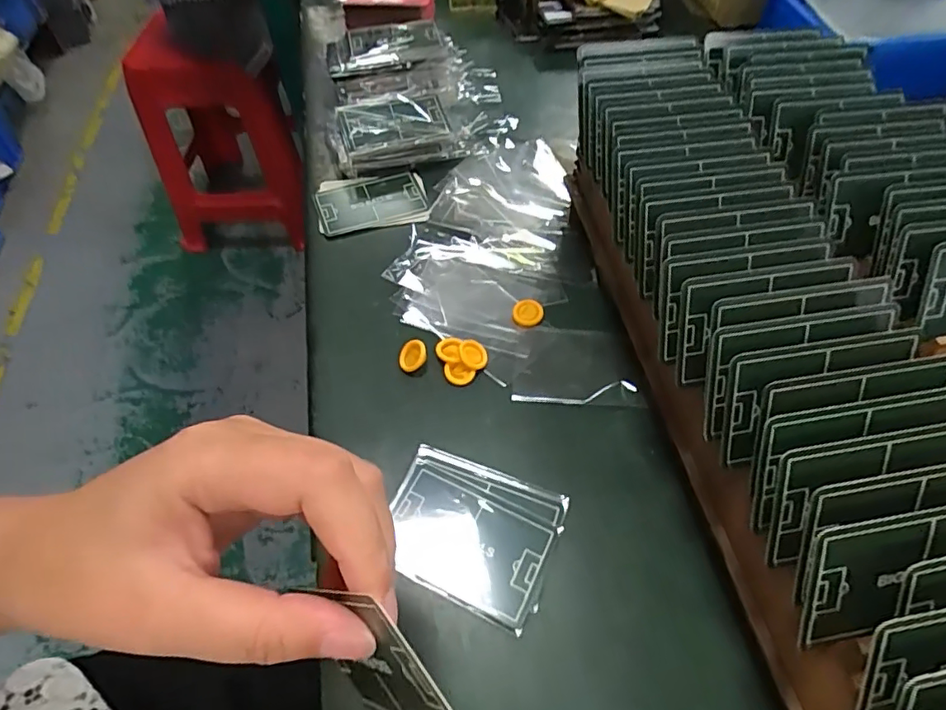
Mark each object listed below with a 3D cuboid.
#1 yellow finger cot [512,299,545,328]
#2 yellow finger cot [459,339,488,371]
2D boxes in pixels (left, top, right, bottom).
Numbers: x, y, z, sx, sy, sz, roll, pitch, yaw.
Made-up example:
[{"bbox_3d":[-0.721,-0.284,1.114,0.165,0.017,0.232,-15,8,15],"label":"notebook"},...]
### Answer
[{"bbox_3d":[0.038,-0.029,0.371,0.020,0.005,0.021,10,56,8],"label":"yellow finger cot"},{"bbox_3d":[0.000,0.000,0.346,0.018,0.005,0.020,-41,91,-27],"label":"yellow finger cot"}]

